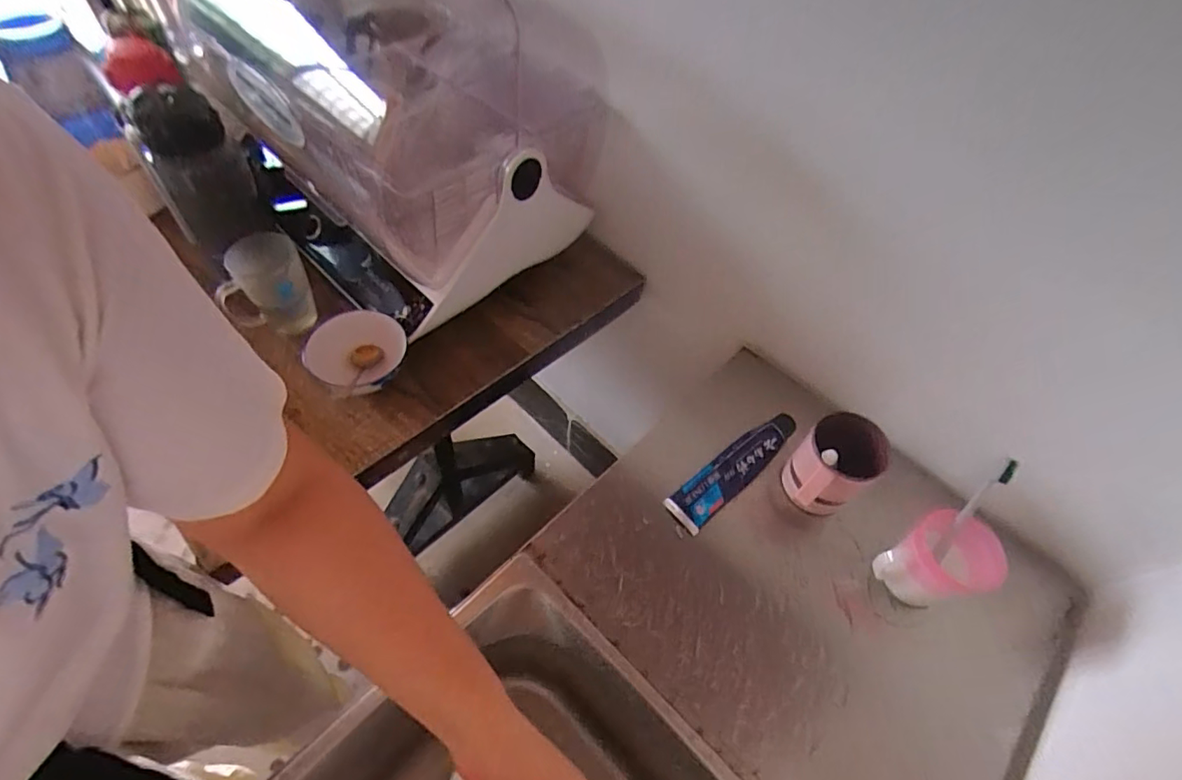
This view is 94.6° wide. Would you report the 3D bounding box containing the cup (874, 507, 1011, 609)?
[{"bbox_3d":[0.353,0.187,0.565,0.084,0.110,0.077,3,55,-5],"label":"cup"}]

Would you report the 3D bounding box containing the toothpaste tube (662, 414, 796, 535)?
[{"bbox_3d":[0.176,0.090,0.656,0.199,0.034,0.048,-32,65,-26],"label":"toothpaste tube"}]

